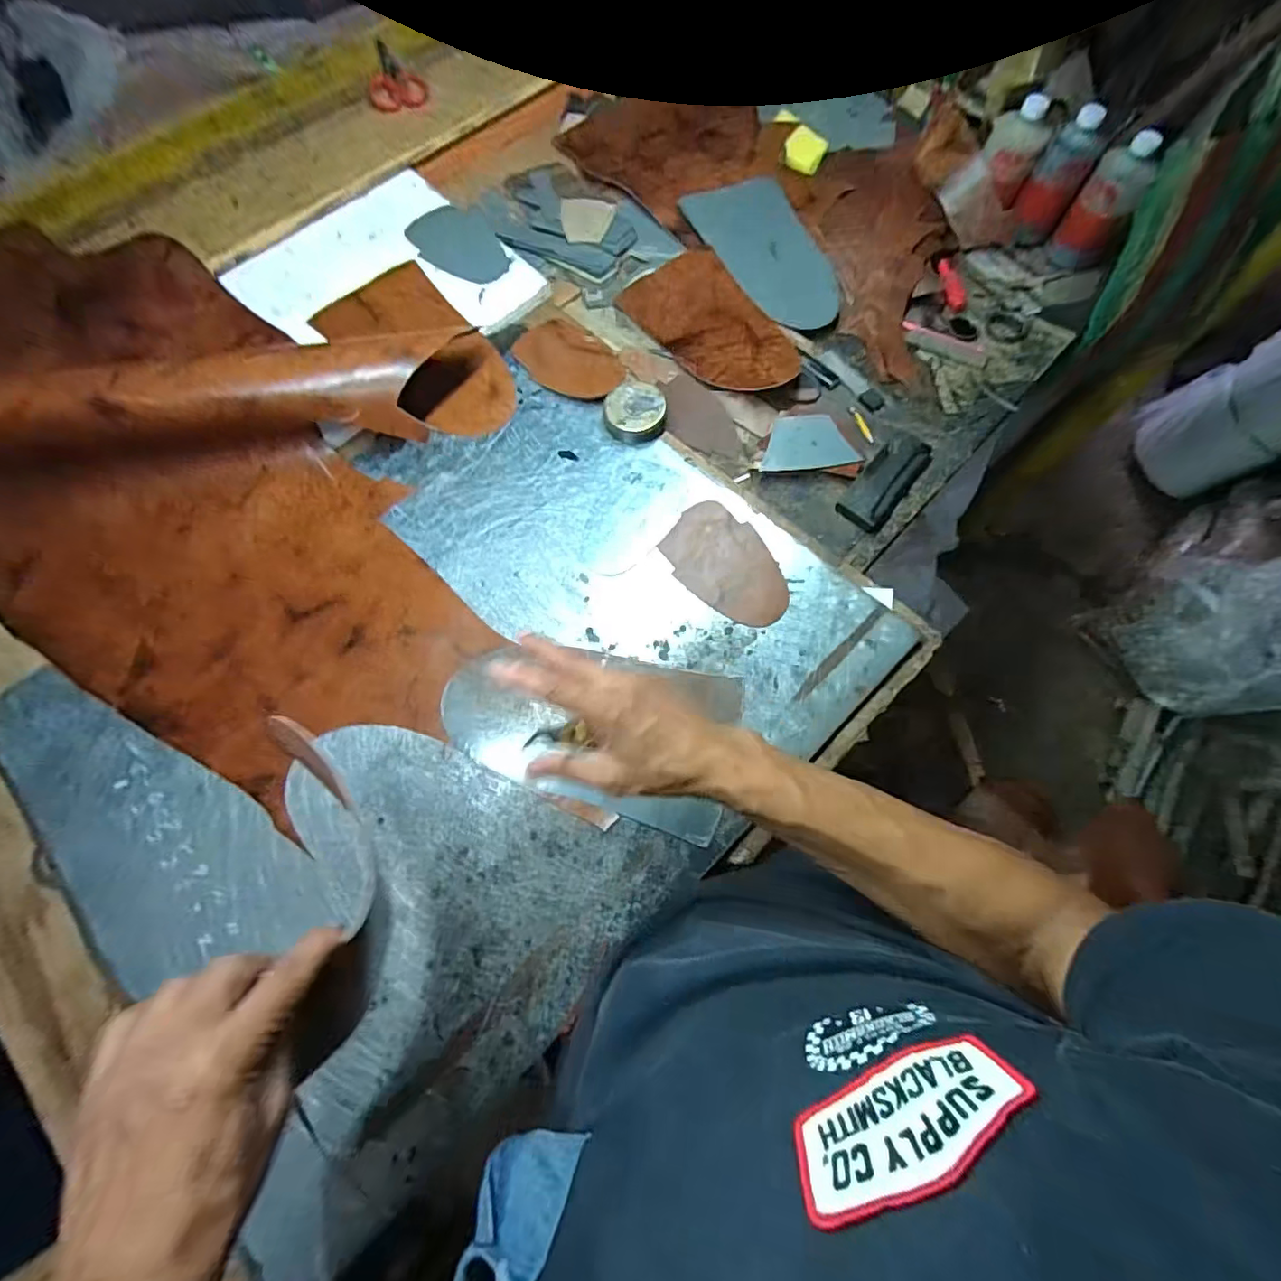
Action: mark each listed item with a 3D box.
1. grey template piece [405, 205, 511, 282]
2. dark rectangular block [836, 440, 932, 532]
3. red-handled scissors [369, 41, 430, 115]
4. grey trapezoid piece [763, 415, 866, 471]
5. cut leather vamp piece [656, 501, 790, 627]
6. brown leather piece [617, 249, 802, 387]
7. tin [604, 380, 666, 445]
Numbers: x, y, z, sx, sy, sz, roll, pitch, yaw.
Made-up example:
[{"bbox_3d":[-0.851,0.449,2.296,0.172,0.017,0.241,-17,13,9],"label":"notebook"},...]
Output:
[{"bbox_3d":[-0.259,-0.562,0.782,0.110,0.009,0.180,-27,68,-16],"label":"grey template piece"},{"bbox_3d":[0.302,-0.194,0.678,0.057,0.017,0.152,38,74,10],"label":"dark rectangular block"},{"bbox_3d":[-0.382,-0.874,0.858,0.084,0.014,0.184,-16,73,-7],"label":"red-handled scissors"},{"bbox_3d":[0.209,-0.246,0.684,0.114,0.005,0.064,-5,92,0],"label":"grey trapezoid piece"},{"bbox_3d":[0.099,-0.085,0.617,0.157,0.004,0.102,41,79,17],"label":"cut leather vamp piece"},{"bbox_3d":[0.103,-0.439,0.771,0.153,0.033,0.276,-32,75,-12],"label":"brown leather piece"},{"bbox_3d":[-0.007,-0.285,0.685,0.075,0.030,0.074,1,71,-2],"label":"tin"}]

